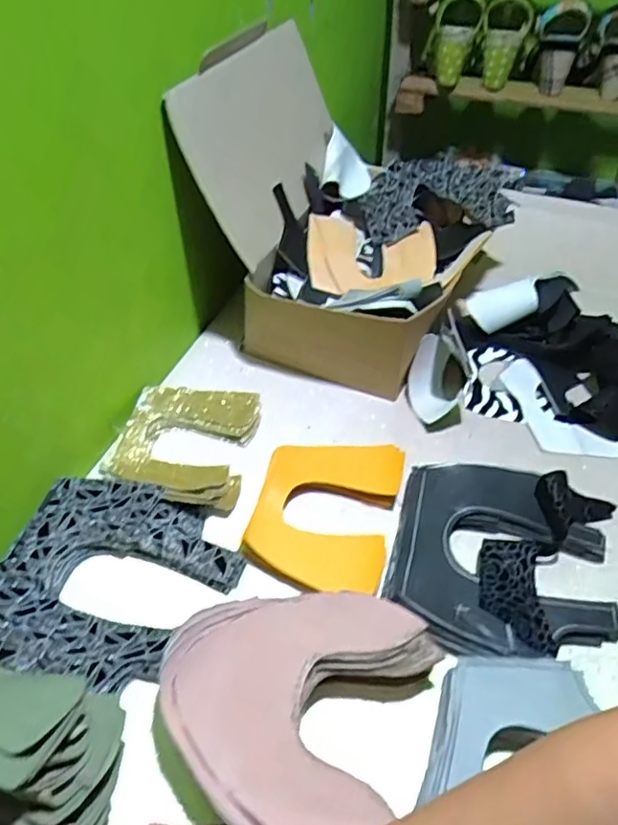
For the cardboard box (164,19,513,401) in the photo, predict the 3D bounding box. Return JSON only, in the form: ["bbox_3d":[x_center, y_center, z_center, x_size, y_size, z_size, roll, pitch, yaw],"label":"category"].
[{"bbox_3d":[0.055,-0.252,0.727,0.308,0.271,0.354,25,49,22],"label":"cardboard box"}]

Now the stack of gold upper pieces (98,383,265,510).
[{"bbox_3d":[-0.129,0.031,0.622,0.136,0.029,0.161,7,44,6],"label":"stack of gold upper pieces"}]

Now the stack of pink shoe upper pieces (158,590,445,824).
[{"bbox_3d":[-0.015,0.200,0.430,0.173,0.030,0.165,17,46,15],"label":"stack of pink shoe upper pieces"}]

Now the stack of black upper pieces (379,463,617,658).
[{"bbox_3d":[0.171,0.121,0.529,0.188,0.028,0.184,8,45,7],"label":"stack of black upper pieces"}]

